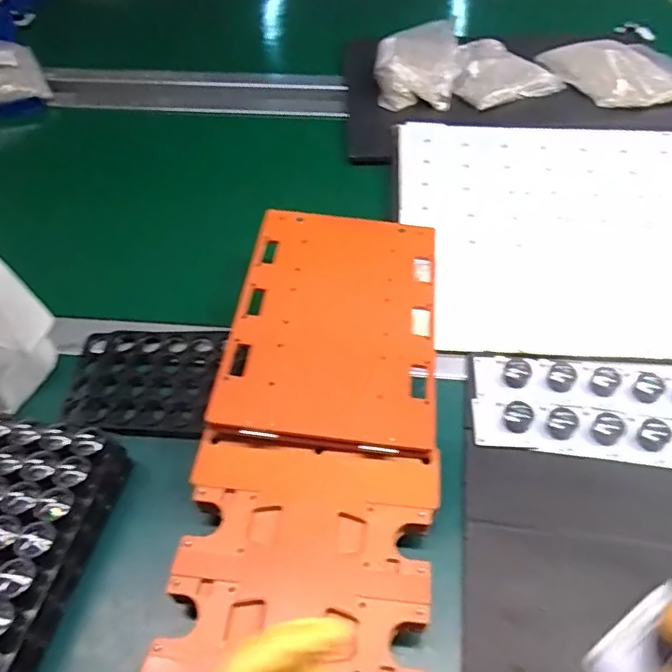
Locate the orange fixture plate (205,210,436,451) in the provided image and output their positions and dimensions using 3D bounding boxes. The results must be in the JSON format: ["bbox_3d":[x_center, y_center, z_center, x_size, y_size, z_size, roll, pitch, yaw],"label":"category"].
[{"bbox_3d":[0.001,-0.018,0.470,0.157,0.027,0.230,4,49,6],"label":"orange fixture plate"}]

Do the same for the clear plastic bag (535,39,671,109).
[{"bbox_3d":[0.398,-0.376,0.813,0.169,0.032,0.189,-22,52,-16],"label":"clear plastic bag"}]

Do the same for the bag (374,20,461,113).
[{"bbox_3d":[0.117,-0.392,0.820,0.121,0.051,0.172,6,50,7],"label":"bag"}]

